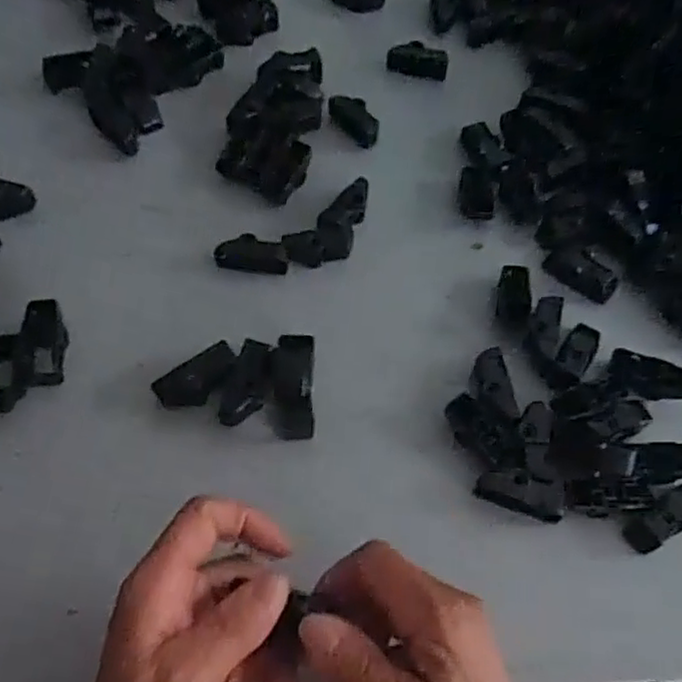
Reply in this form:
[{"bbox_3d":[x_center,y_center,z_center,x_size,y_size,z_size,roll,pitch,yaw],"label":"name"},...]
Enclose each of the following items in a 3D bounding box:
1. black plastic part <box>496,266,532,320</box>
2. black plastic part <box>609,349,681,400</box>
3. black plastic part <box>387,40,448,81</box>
[{"bbox_3d":[0.108,-0.030,0.434,0.020,0.009,0.039,9,63,5],"label":"black plastic part"},{"bbox_3d":[0.178,0.020,0.405,0.045,0.014,0.026,13,64,7],"label":"black plastic part"},{"bbox_3d":[0.060,-0.216,0.537,0.046,0.021,0.015,17,64,9],"label":"black plastic part"}]

